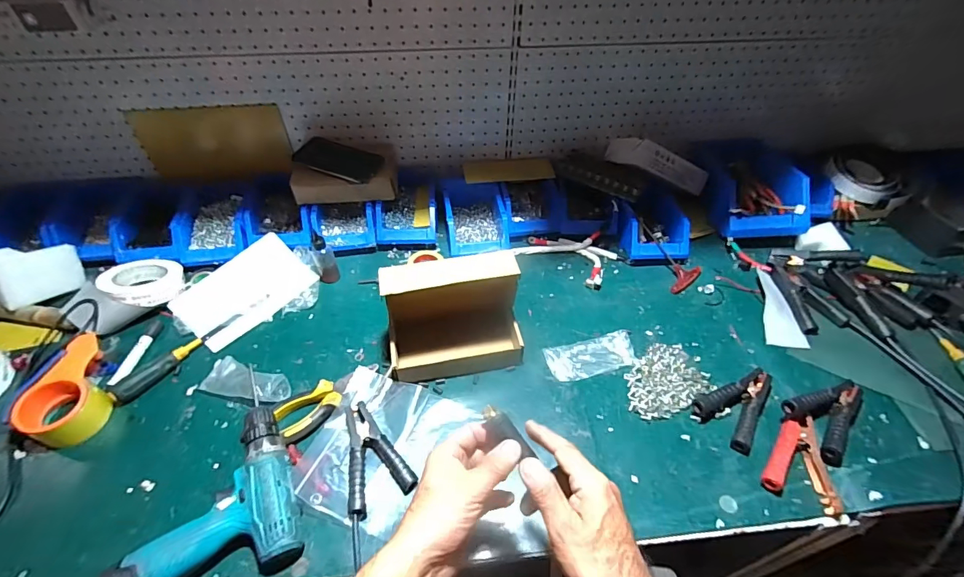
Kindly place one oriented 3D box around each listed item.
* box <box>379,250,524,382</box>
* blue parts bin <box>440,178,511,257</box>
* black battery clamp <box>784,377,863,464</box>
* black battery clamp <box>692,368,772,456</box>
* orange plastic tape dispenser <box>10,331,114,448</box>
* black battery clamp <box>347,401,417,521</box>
[{"bbox_3d":[-0.042,0.040,0.658,0.203,0.154,0.104,-8,48,-9],"label":"box"},{"bbox_3d":[-0.016,-0.141,0.861,0.115,0.068,0.160,-6,48,-7],"label":"blue parts bin"},{"bbox_3d":[0.497,0.173,0.613,0.131,0.038,0.088,-23,52,-21],"label":"black battery clamp"},{"bbox_3d":[0.378,0.172,0.617,0.133,0.027,0.082,-18,51,-17],"label":"black battery clamp"},{"bbox_3d":[-0.569,0.140,0.615,0.084,0.052,0.149,6,48,4],"label":"orange plastic tape dispenser"},{"bbox_3d":[-0.136,0.218,0.580,0.082,0.020,0.145,-8,48,-9],"label":"black battery clamp"}]

